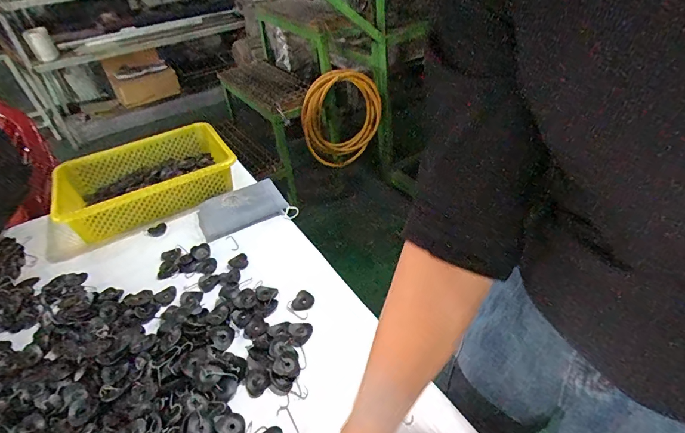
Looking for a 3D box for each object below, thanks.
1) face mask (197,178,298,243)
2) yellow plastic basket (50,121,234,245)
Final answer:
[{"bbox_3d":[-0.202,-0.021,0.801,0.185,0.026,0.120,-21,41,-16],"label":"face mask"},{"bbox_3d":[-0.431,-0.085,0.881,0.365,0.097,0.261,-28,44,-23],"label":"yellow plastic basket"}]

